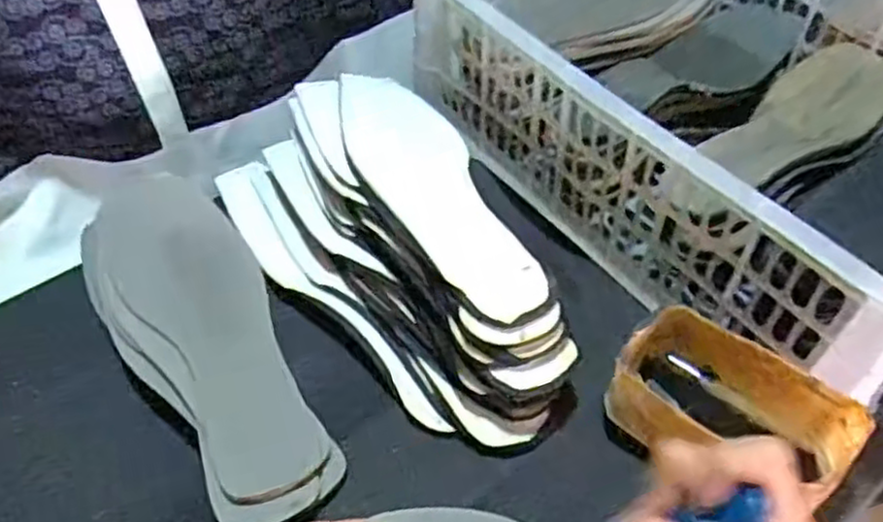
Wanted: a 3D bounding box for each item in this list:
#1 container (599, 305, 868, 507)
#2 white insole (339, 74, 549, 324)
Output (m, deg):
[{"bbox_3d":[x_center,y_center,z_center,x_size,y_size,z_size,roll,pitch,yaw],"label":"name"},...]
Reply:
[{"bbox_3d":[0.164,0.091,0.413,0.128,0.065,0.078,31,56,26],"label":"container"},{"bbox_3d":[-0.013,-0.059,0.501,0.083,0.005,0.272,-8,45,-18],"label":"white insole"}]

